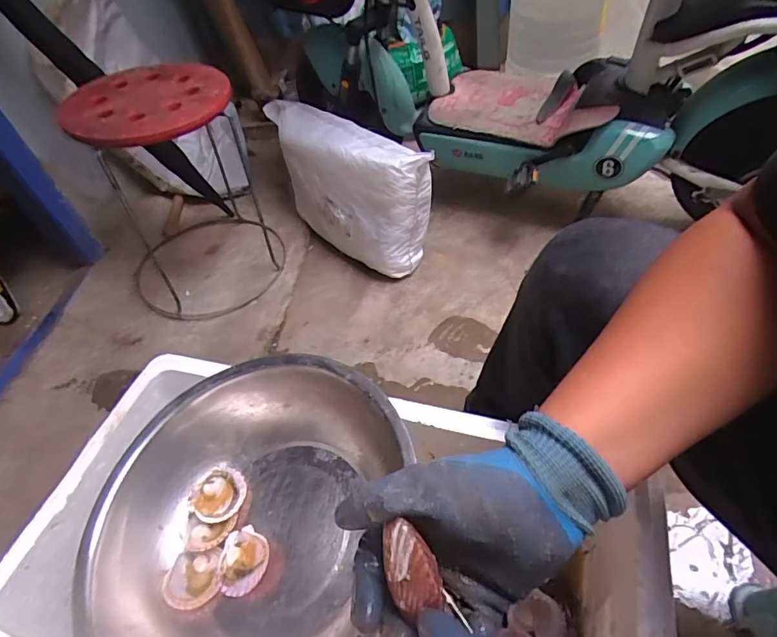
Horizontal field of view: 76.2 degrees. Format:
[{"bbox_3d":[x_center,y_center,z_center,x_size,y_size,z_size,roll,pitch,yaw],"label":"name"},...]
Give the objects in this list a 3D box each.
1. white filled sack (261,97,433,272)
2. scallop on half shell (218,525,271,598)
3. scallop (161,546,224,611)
[{"bbox_3d":[-0.099,-0.314,1.208,0.467,0.277,0.171,32,61,32],"label":"white filled sack"},{"bbox_3d":[-0.168,0.283,0.578,0.064,0.023,0.071,2,49,9],"label":"scallop on half shell"},{"bbox_3d":[-0.228,0.306,0.582,0.062,0.018,0.061,-5,48,6],"label":"scallop"}]

